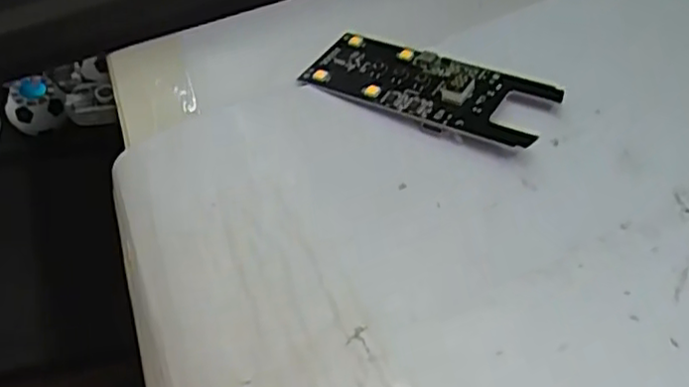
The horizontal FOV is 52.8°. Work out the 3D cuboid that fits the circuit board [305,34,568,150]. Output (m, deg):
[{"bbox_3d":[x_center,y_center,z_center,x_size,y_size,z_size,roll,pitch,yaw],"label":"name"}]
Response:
[{"bbox_3d":[0.032,-0.045,0.280,0.099,0.005,0.041,24,56,22],"label":"circuit board"}]

